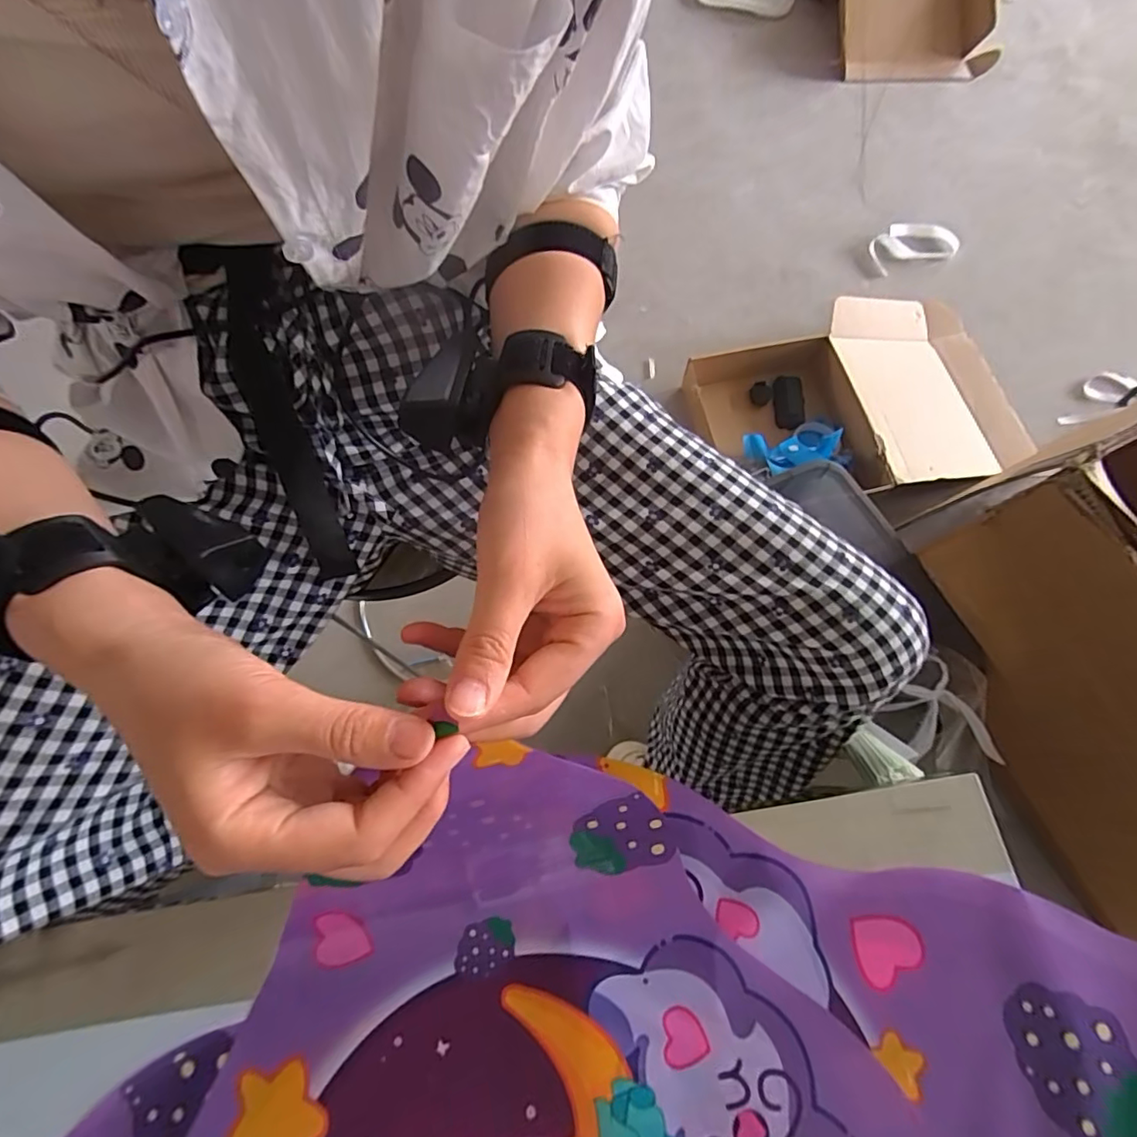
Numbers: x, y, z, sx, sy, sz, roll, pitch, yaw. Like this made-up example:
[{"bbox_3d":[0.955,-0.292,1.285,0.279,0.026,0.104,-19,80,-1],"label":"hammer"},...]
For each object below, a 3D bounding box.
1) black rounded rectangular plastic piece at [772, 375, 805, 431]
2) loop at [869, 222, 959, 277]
[{"bbox_3d":[0.408,-0.305,1.018,0.048,0.032,0.103,-4,71,0],"label":"black rounded rectangular plastic piece"},{"bbox_3d":[0.710,-0.671,1.136,0.172,0.025,0.103,-14,71,-3],"label":"loop"}]

